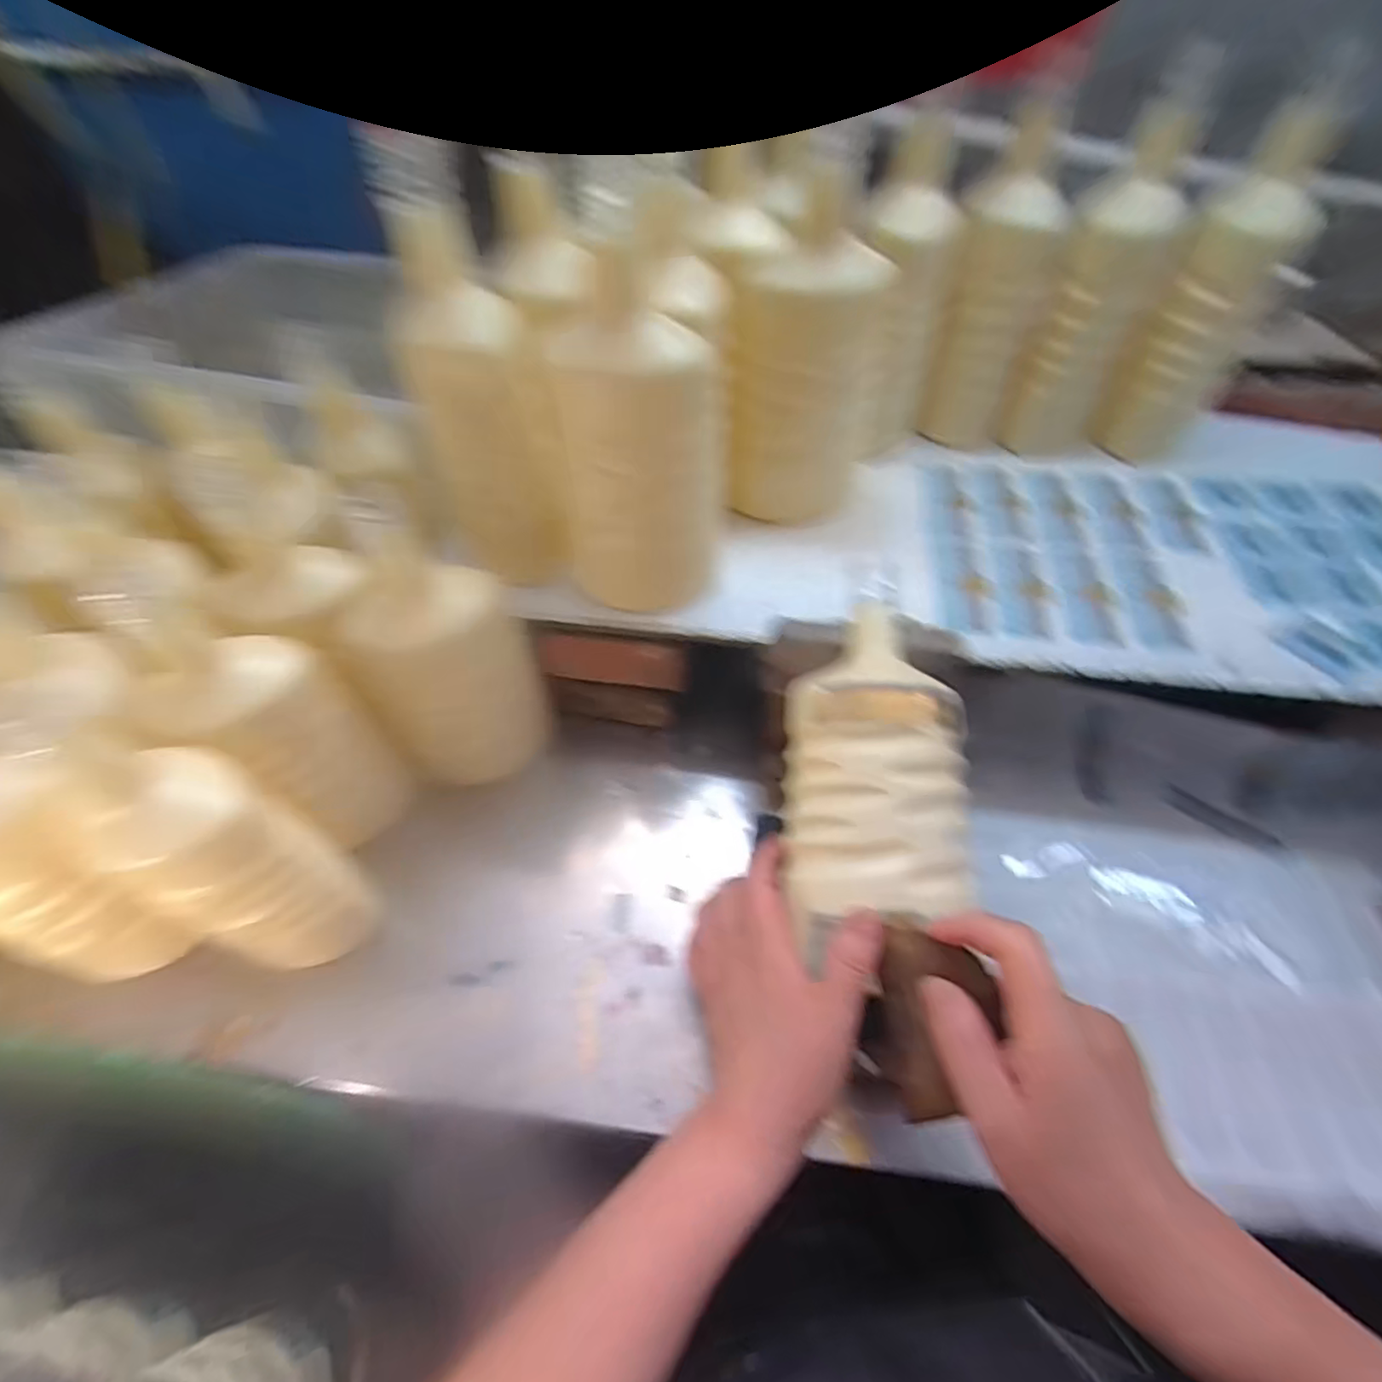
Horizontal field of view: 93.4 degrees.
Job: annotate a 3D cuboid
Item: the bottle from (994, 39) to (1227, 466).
[{"bbox_3d":[0.310,-0.301,0.493,0.077,0.217,0.070,7,58,5],"label":"bottle"}]

